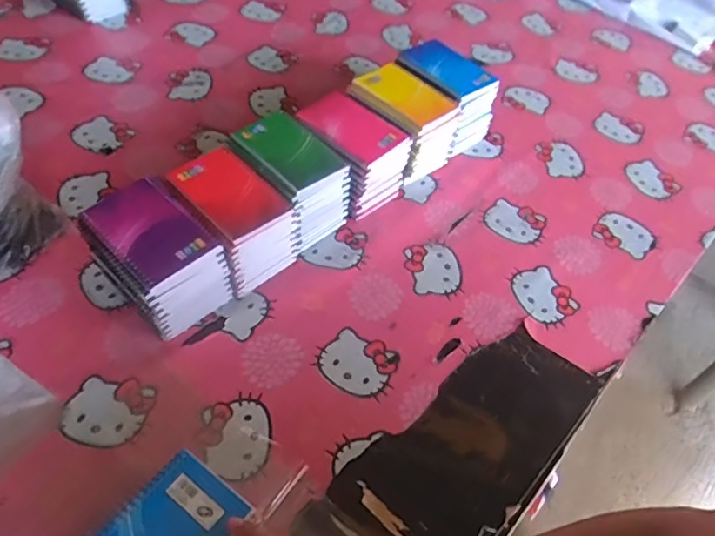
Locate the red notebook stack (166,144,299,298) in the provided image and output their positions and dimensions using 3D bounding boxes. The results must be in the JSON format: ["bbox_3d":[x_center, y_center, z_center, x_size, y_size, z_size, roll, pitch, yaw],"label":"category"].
[{"bbox_3d":[-0.142,-0.052,0.650,0.125,0.104,0.094,39,58,24],"label":"red notebook stack"}]

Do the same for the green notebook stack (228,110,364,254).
[{"bbox_3d":[-0.081,-0.109,0.705,0.104,0.107,0.134,-35,62,-28],"label":"green notebook stack"}]

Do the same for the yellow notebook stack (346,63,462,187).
[{"bbox_3d":[0.059,-0.200,0.799,0.110,0.105,0.138,-32,60,-27],"label":"yellow notebook stack"}]

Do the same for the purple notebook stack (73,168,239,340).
[{"bbox_3d":[-0.213,-0.008,0.602,0.107,0.116,0.134,-35,62,-29],"label":"purple notebook stack"}]

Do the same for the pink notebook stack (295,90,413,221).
[{"bbox_3d":[-0.010,-0.152,0.752,0.126,0.105,0.099,39,58,23],"label":"pink notebook stack"}]

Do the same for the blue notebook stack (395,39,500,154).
[{"bbox_3d":[0.122,-0.253,0.836,0.135,0.111,0.110,38,57,23],"label":"blue notebook stack"}]

